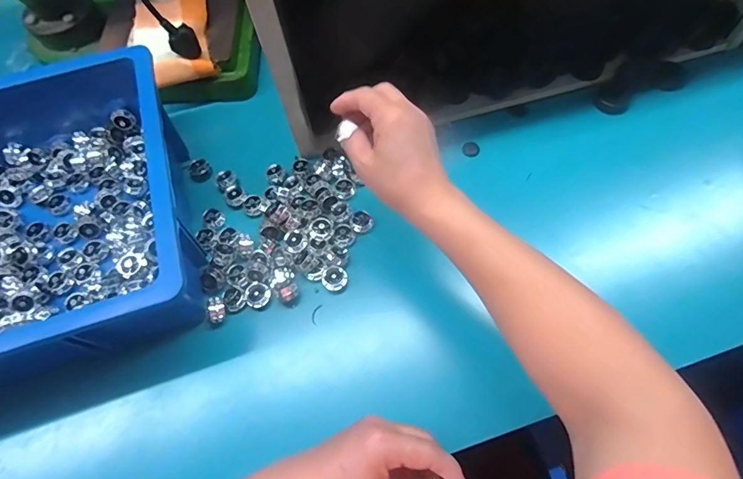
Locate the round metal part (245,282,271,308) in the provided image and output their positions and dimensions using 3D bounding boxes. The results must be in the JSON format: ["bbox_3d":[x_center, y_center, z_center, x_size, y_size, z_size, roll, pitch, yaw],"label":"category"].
[{"bbox_3d":[-0.115,0.056,0.431,0.024,0.008,0.025,-1,65,1],"label":"round metal part"}]

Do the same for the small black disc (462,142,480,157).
[{"bbox_3d":[0.120,-0.108,0.515,0.021,0.004,0.028,37,58,8],"label":"small black disc"}]

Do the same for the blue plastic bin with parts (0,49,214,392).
[{"bbox_3d":[-0.423,-0.004,0.426,0.468,0.124,0.337,-16,66,-6],"label":"blue plastic bin with parts"}]

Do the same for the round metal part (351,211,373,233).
[{"bbox_3d":[-0.011,-0.019,0.466,0.023,0.005,0.023,-1,65,1],"label":"round metal part"}]

